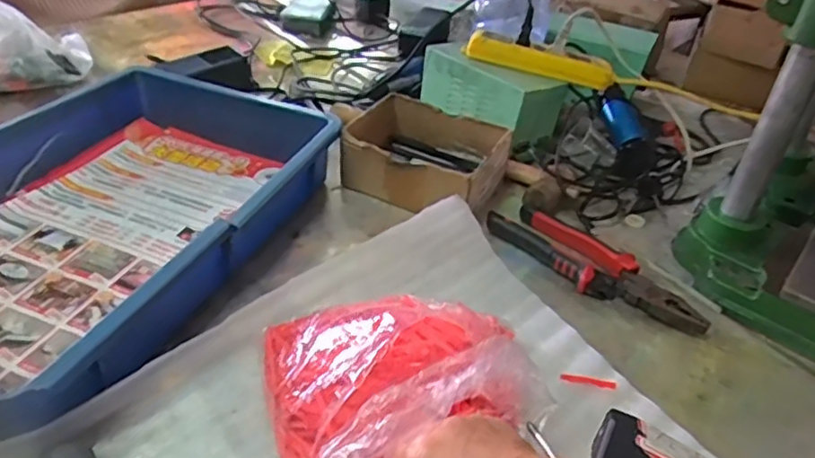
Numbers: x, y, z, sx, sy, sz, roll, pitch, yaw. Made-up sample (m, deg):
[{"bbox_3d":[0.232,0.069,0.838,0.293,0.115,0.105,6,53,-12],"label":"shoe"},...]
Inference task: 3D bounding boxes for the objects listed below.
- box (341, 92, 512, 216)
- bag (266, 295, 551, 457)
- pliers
[{"bbox_3d":[0.021,-0.080,0.722,0.165,0.066,0.127,20,40,18],"label":"box"},{"bbox_3d":[-0.007,0.104,0.441,0.167,0.085,0.181,-11,41,-20],"label":"bag"},{"bbox_3d":[0.179,0.037,0.615,0.058,0.023,0.218,-29,49,-36],"label":"pliers"}]

